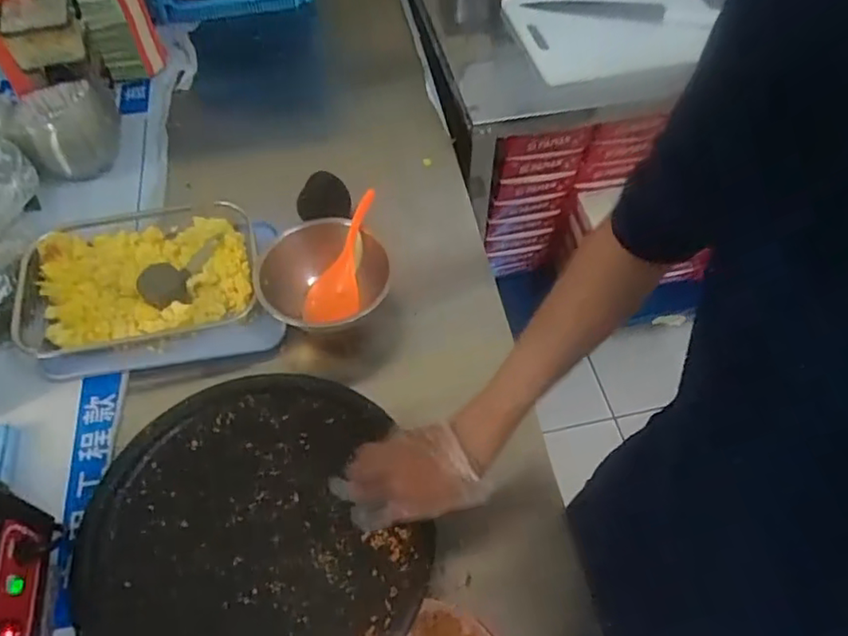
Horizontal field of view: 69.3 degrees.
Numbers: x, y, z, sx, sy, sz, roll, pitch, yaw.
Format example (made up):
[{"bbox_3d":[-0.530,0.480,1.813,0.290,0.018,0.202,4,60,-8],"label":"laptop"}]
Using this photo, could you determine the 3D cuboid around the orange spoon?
[{"bbox_3d":[-0.102,-0.083,0.804,0.072,0.031,0.186,14,75,9],"label":"orange spoon"}]

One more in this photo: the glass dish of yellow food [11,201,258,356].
[{"bbox_3d":[-0.376,-0.049,0.819,0.301,0.056,0.209,-14,57,-9],"label":"glass dish of yellow food"}]

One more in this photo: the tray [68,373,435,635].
[{"bbox_3d":[-0.173,0.218,0.611,0.318,0.026,0.329,0,56,0],"label":"tray"}]

